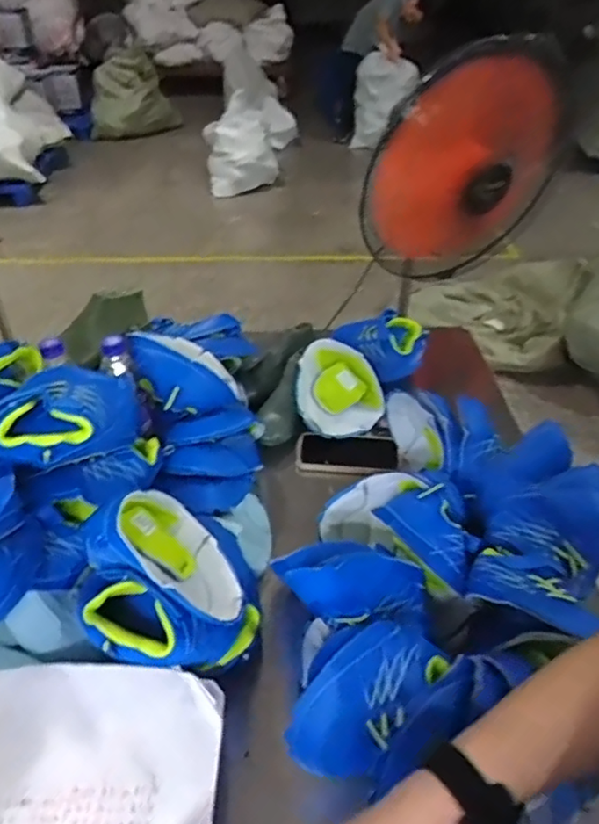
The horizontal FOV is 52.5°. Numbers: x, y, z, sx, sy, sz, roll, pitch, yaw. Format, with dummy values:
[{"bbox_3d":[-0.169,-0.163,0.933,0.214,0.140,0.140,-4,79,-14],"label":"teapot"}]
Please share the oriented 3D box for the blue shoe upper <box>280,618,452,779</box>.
[{"bbox_3d":[0.062,0.270,0.559,0.105,0.070,0.156,37,92,10],"label":"blue shoe upper"}]

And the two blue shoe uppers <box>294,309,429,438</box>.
[{"bbox_3d":[0.100,-0.064,1.054,0.168,0.101,0.287,19,42,22],"label":"two blue shoe uppers"}]

